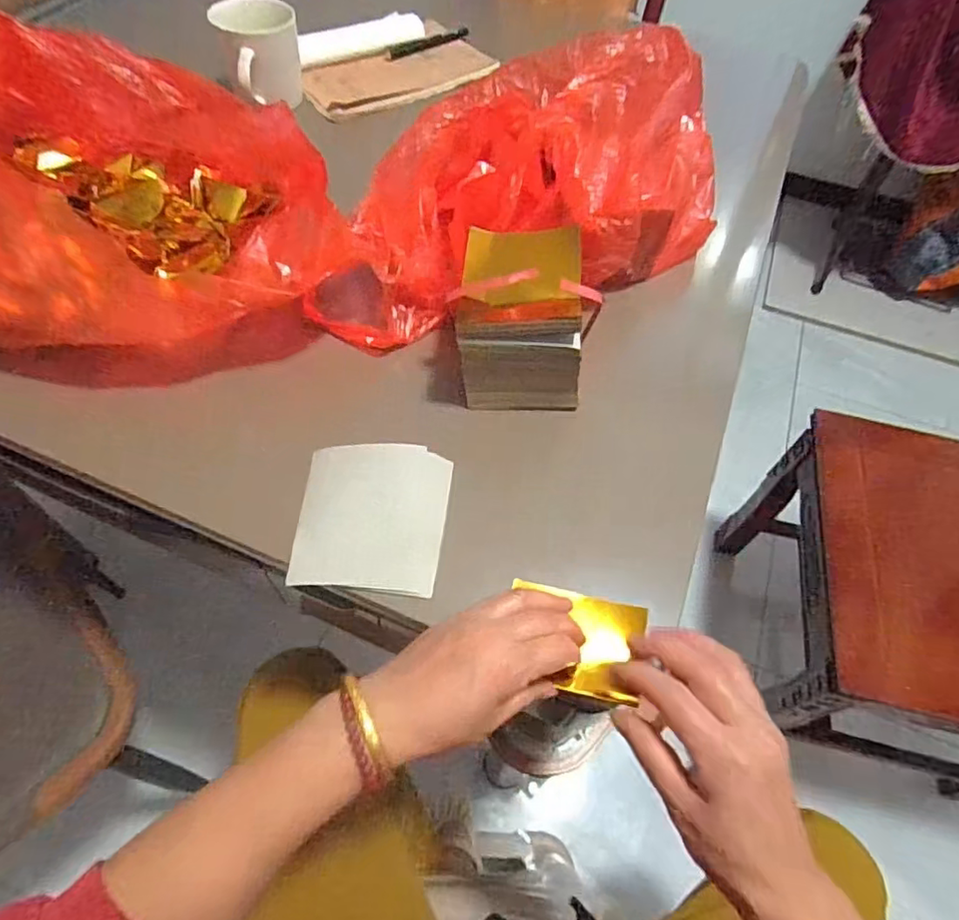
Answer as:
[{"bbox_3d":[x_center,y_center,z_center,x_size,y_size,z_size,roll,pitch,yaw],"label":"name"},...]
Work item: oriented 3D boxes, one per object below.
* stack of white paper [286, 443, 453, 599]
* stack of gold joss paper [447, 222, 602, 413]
[{"bbox_3d":[-0.076,0.038,0.417,0.102,0.007,0.113,6,57,0],"label":"stack of white paper"},{"bbox_3d":[0.033,-0.105,0.448,0.104,0.105,0.083,7,57,1],"label":"stack of gold joss paper"}]

